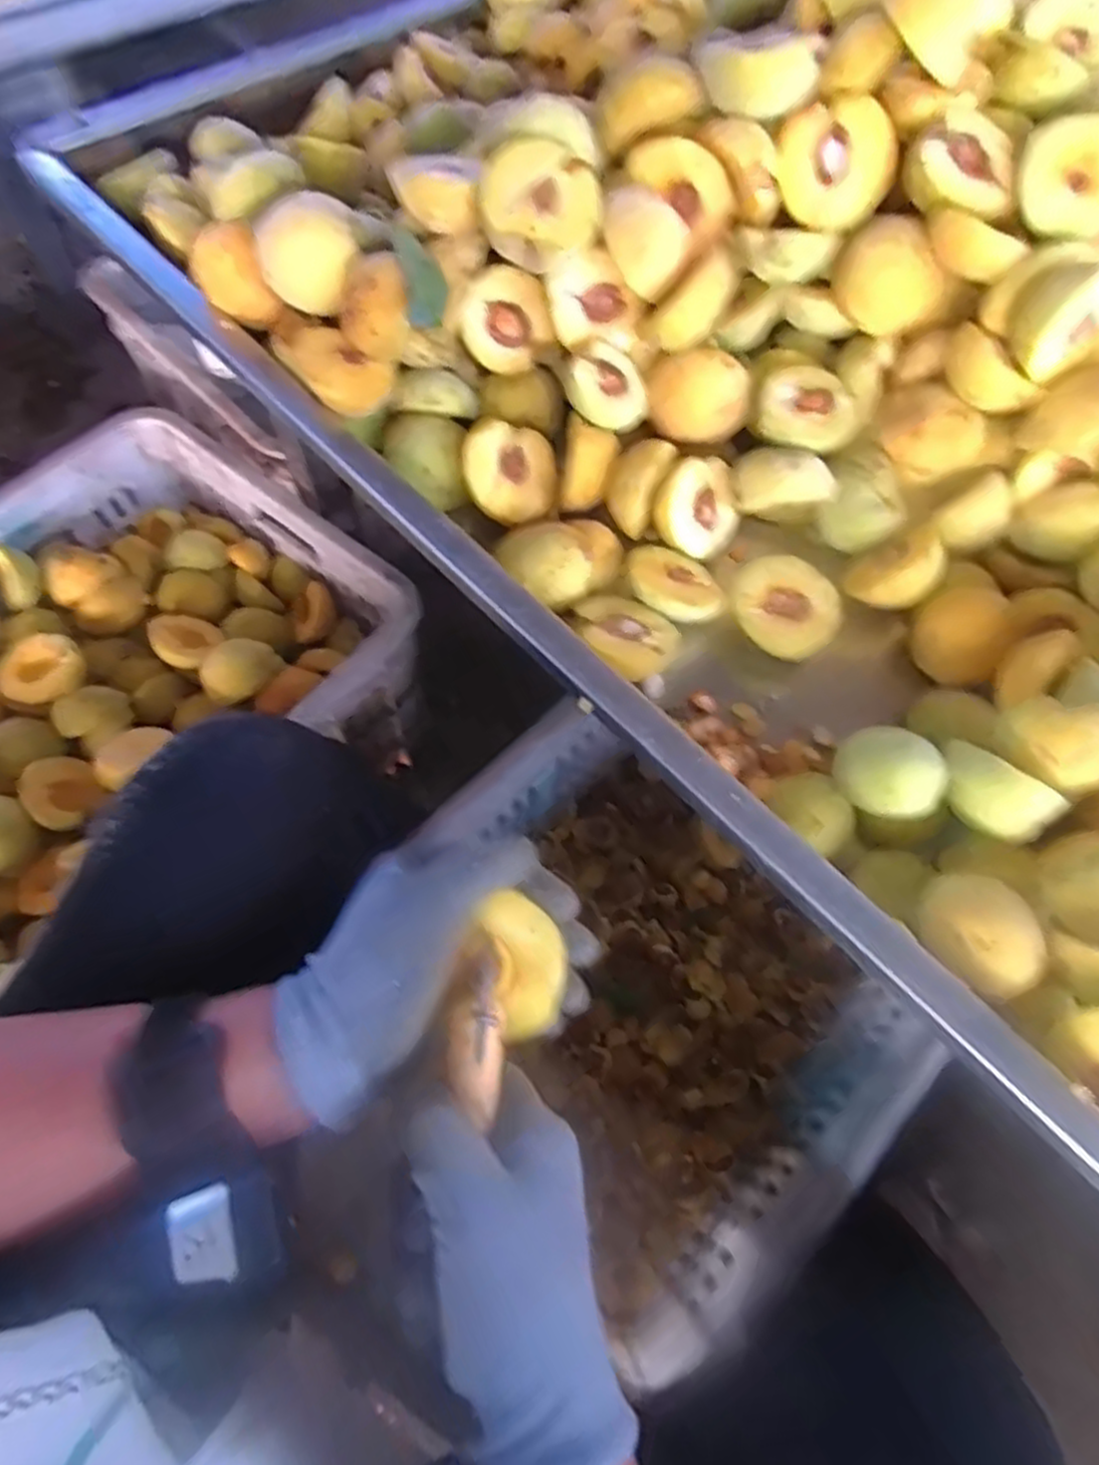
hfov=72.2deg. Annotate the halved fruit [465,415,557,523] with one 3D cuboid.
[{"bbox_3d":[-0.030,-0.162,0.479,0.060,0.031,0.061,15,84,-25],"label":"halved fruit"}]

